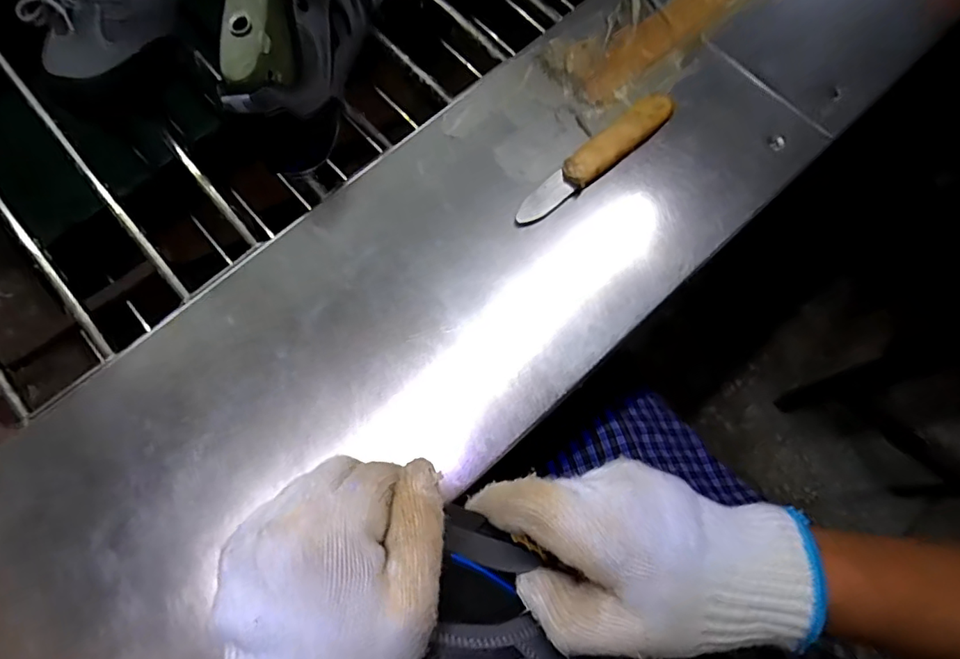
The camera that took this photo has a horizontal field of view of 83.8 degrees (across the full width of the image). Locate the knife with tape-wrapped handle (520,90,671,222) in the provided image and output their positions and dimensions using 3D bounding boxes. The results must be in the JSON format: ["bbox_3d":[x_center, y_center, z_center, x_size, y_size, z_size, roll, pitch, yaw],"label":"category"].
[{"bbox_3d":[0.091,-0.137,0.420,0.159,0.015,0.029,-38,77,-10],"label":"knife with tape-wrapped handle"}]

